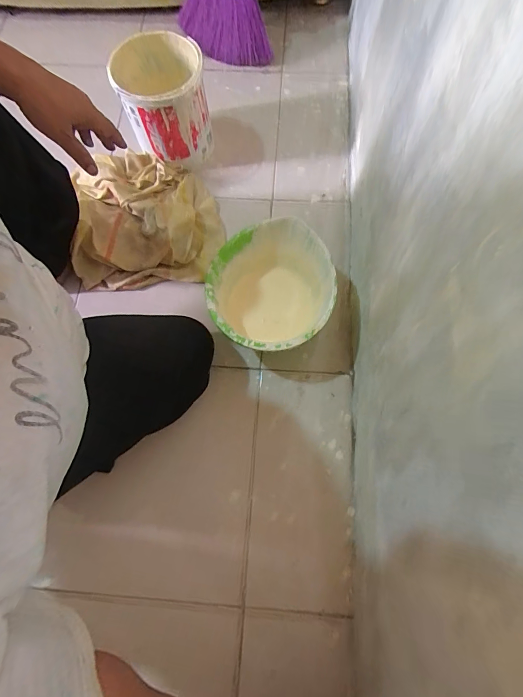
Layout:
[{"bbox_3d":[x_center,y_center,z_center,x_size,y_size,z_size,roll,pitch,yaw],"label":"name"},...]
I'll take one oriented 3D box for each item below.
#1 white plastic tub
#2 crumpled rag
[{"bbox_3d":[-0.207,-0.532,0.750,0.177,0.185,0.191,0,75,1],"label":"white plastic tub"},{"bbox_3d":[-0.254,-0.302,0.745,0.324,0.073,0.338,-5,75,0],"label":"crumpled rag"}]

